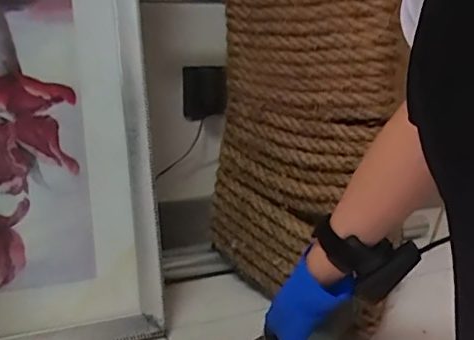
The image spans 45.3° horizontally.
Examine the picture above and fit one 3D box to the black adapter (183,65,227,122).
[{"bbox_3d":[-0.058,-0.142,1.037,0.021,0.093,0.119,9,14,40],"label":"black adapter"}]

